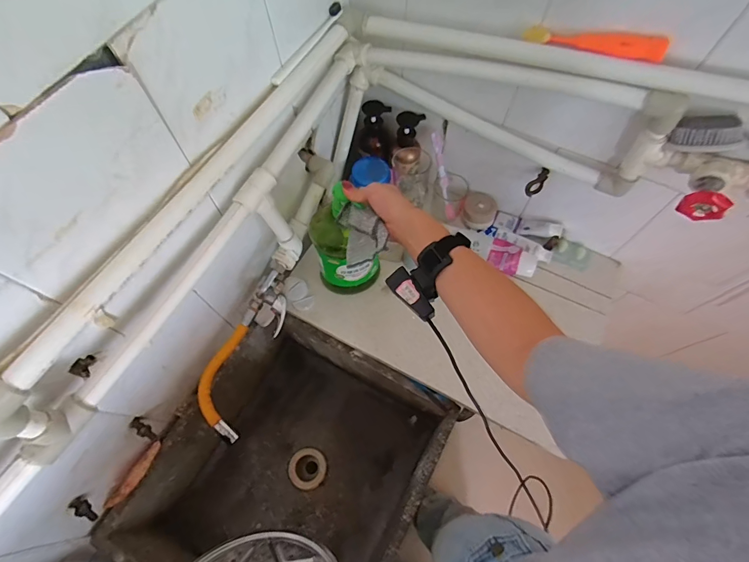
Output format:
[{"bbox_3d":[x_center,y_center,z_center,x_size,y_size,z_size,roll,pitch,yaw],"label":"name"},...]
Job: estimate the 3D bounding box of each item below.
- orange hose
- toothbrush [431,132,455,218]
[{"bbox_3d":[-0.262,0.172,0.672,0.069,0.024,0.192,5,79,3],"label":"orange hose"},{"bbox_3d":[0.139,-0.210,0.790,0.018,0.182,0.019,-24,31,-10],"label":"toothbrush"}]

